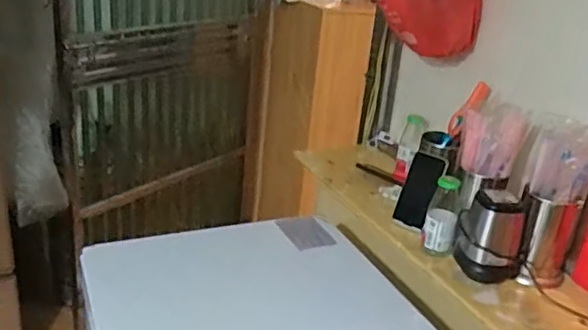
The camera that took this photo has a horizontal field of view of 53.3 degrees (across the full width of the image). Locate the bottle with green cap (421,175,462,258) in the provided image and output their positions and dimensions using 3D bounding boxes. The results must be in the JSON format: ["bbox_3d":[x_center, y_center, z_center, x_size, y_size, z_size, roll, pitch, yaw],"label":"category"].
[{"bbox_3d":[0.283,0.098,1.112,0.062,0.136,0.062,12,24,15],"label":"bottle with green cap"}]

